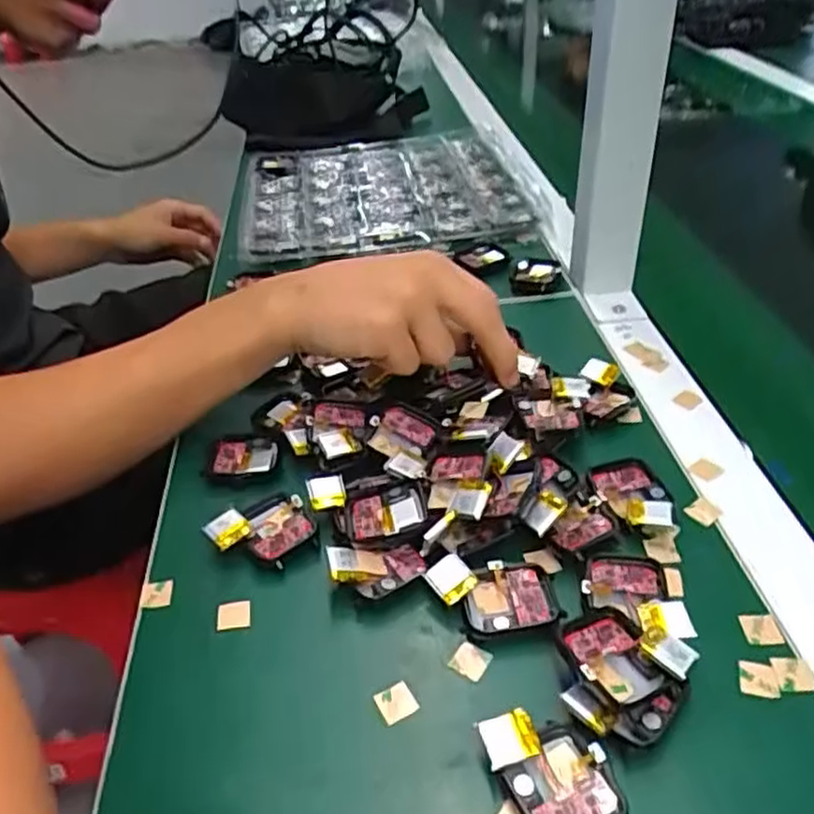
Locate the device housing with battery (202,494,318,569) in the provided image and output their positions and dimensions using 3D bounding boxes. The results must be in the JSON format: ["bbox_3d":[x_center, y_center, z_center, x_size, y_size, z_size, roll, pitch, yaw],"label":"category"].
[{"bbox_3d":[-0.075,0.066,0.386,0.047,0.016,0.043,-32,45,-32],"label":"device housing with battery"}]

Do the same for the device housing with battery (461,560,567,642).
[{"bbox_3d":[0.049,0.092,0.345,0.043,0.011,0.037,-4,37,0],"label":"device housing with battery"}]

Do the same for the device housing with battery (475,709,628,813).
[{"bbox_3d":[0.056,0.141,0.278,0.037,0.016,0.054,-20,40,-20],"label":"device housing with battery"}]

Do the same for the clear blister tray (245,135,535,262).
[{"bbox_3d":[-0.031,-0.215,0.732,0.264,0.022,0.265,-8,37,-5],"label":"clear blister tray"}]

